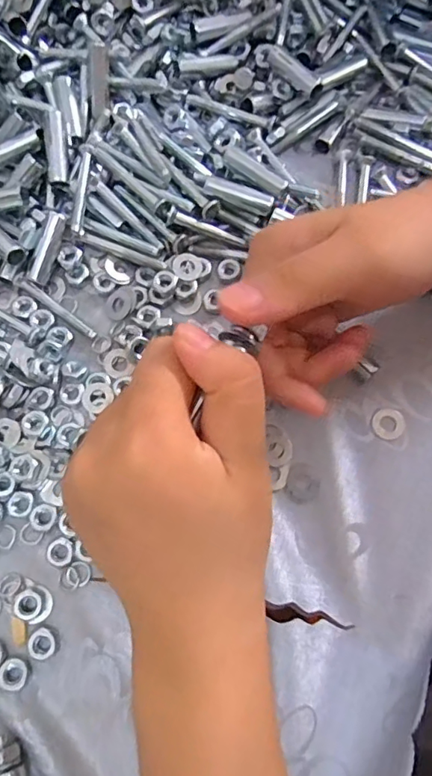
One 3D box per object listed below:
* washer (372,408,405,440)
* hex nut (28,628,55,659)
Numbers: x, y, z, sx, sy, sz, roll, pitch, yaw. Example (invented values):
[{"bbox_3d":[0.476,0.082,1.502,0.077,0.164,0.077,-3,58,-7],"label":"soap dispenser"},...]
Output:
[{"bbox_3d":[0.089,0.018,0.267,0.016,0.004,0.017,0,73,1],"label":"washer"},{"bbox_3d":[-0.080,0.117,0.237,0.013,0.004,0.013,-22,74,-6],"label":"hex nut"}]

